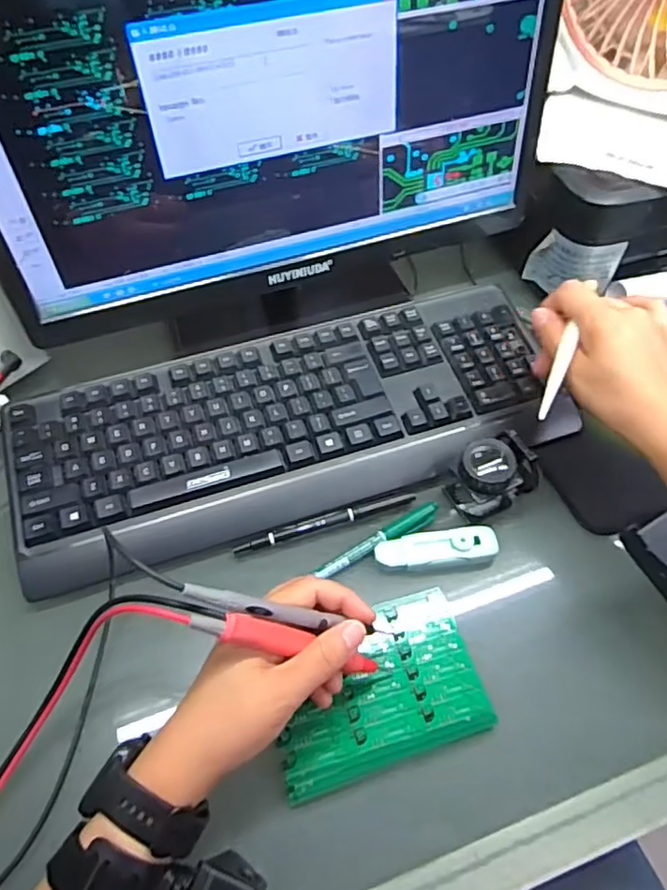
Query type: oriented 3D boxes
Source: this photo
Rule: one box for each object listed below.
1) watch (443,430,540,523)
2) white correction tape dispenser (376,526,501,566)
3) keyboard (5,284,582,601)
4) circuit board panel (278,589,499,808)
[{"bbox_3d":[0.118,0.021,0.451,0.059,0.049,0.043,-18,57,-13],"label":"watch"},{"bbox_3d":[0.074,0.075,0.439,0.087,0.017,0.025,-6,55,-5],"label":"white correction tape dispenser"},{"bbox_3d":[-0.027,-0.018,0.489,0.435,0.040,0.168,-15,56,-11],"label":"keyboard"},{"bbox_3d":[0.026,0.153,0.388,0.133,0.007,0.091,-16,57,-11],"label":"circuit board panel"}]

